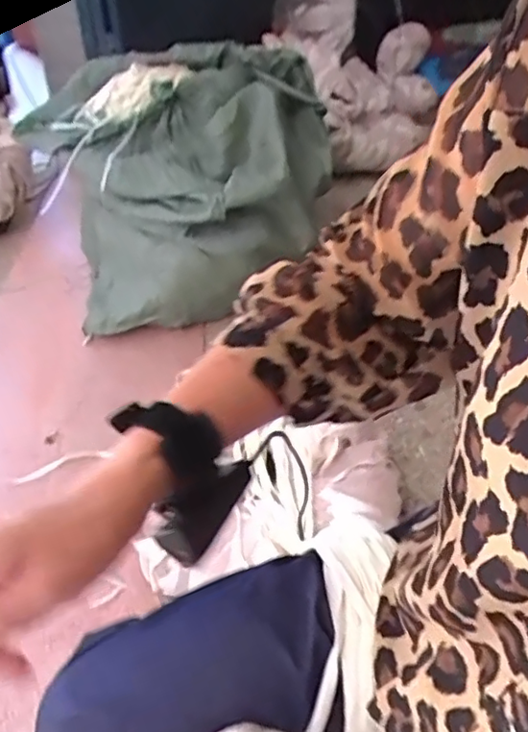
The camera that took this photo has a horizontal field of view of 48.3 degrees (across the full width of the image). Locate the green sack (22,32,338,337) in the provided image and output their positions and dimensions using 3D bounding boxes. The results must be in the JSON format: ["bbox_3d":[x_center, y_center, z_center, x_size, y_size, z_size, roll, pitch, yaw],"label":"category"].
[{"bbox_3d":[-0.165,-0.403,1.318,0.637,0.405,0.477,-10,46,-10],"label":"green sack"}]

